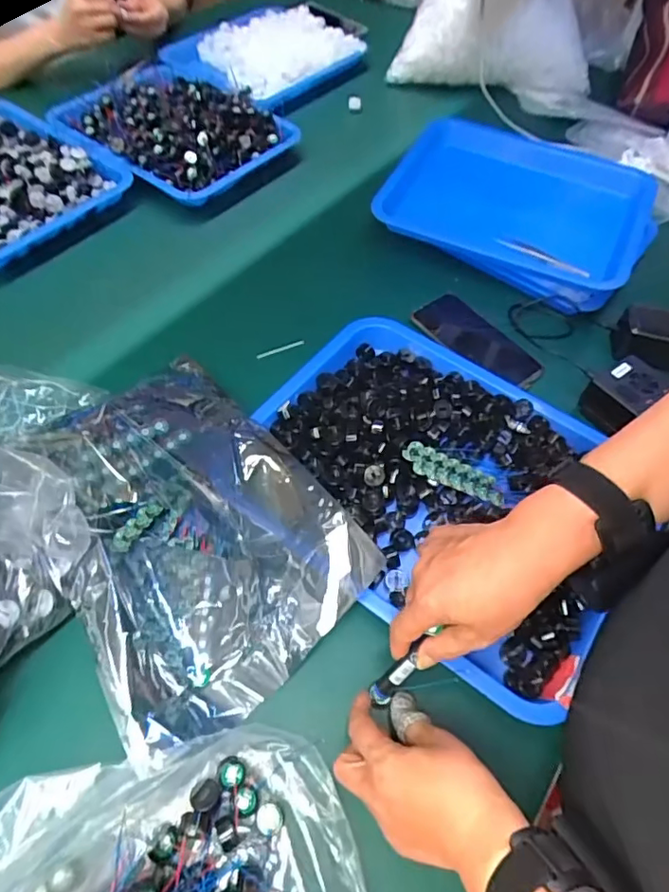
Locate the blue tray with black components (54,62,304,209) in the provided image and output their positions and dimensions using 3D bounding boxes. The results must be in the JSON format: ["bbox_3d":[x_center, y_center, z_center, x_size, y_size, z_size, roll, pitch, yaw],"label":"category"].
[{"bbox_3d":[-0.220,-0.444,0.759,0.281,0.060,0.187,33,61,15],"label":"blue tray with black components"}]

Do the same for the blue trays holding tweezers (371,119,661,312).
[{"bbox_3d":[0.250,-0.318,0.737,0.347,0.080,0.252,20,58,8],"label":"blue trays holding tweezers"}]

